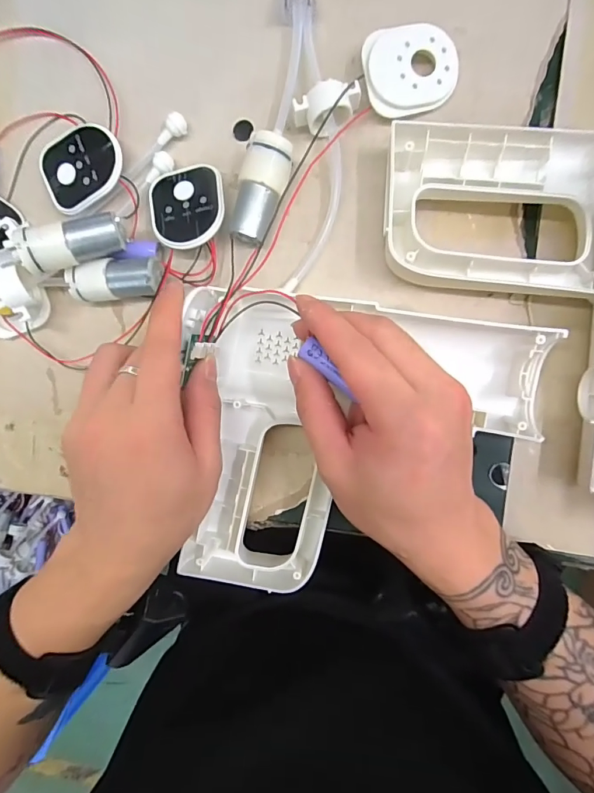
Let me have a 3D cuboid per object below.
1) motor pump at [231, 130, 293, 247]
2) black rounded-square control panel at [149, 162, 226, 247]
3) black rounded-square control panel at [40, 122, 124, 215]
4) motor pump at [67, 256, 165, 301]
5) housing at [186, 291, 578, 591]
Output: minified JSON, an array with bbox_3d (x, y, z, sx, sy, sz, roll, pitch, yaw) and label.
[{"bbox_3d":[-0.021,-0.126,0.263,0.029,0.027,0.064,17,94,6],"label":"motor pump"},{"bbox_3d":[-0.070,-0.122,0.270,0.048,0.004,0.060,-15,72,7],"label":"black rounded-square control panel"},{"bbox_3d":[-0.144,-0.153,0.282,0.058,0.015,0.055,-35,88,7],"label":"black rounded-square control panel"},{"bbox_3d":[-0.115,-0.076,0.277,0.059,0.027,0.024,-3,92,7],"label":"motor pump"},{"bbox_3d":[0.037,0.035,0.252,0.202,0.052,0.182,7,93,7],"label":"housing"}]

